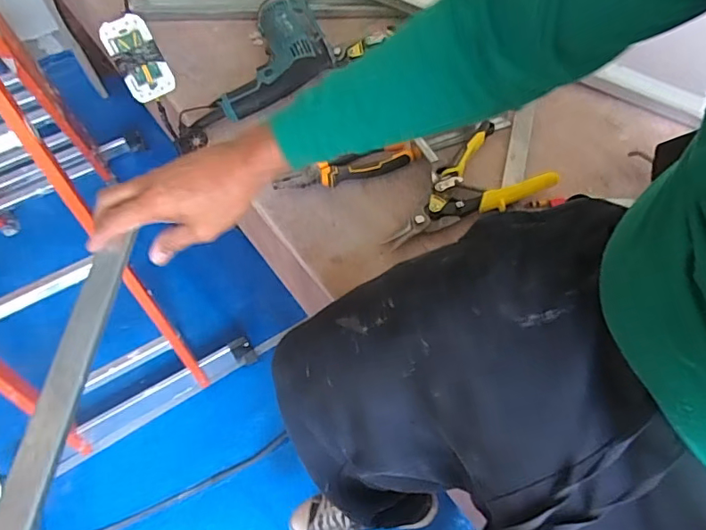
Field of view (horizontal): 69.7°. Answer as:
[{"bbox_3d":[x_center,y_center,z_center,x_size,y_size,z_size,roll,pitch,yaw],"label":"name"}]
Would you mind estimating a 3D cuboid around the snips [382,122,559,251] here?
[{"bbox_3d":[0.147,-0.081,0.662,0.223,0.035,0.122,-40,69,-18],"label":"snips"}]

